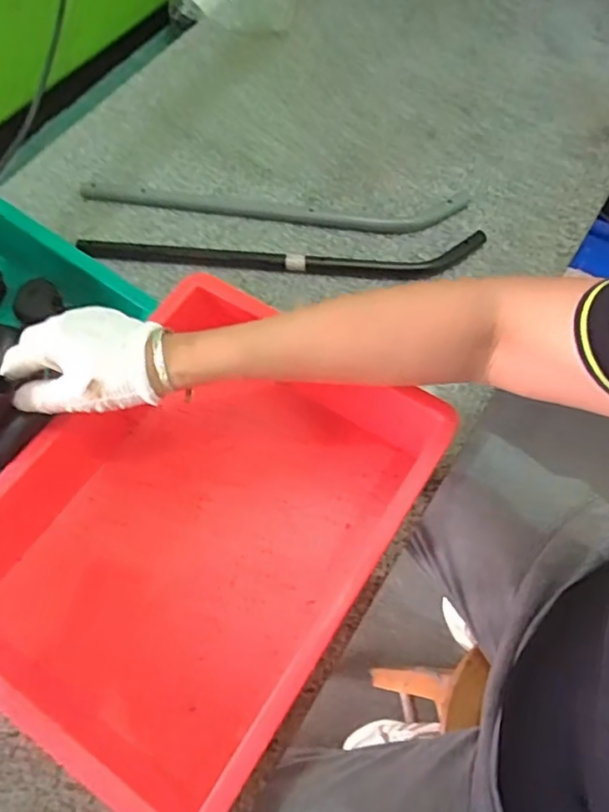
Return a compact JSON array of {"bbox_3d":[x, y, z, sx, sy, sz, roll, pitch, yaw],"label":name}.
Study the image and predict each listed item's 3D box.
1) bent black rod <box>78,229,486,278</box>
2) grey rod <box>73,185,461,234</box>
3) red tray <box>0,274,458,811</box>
[{"bbox_3d":[-0.025,-0.158,0.642,0.423,0.012,0.052,-1,63,1],"label":"bent black rod"},{"bbox_3d":[-0.039,-0.223,0.681,0.431,0.011,0.053,3,63,3],"label":"grey rod"},{"bbox_3d":[-0.094,0.077,0.486,0.300,0.077,0.386,30,68,15],"label":"red tray"}]

